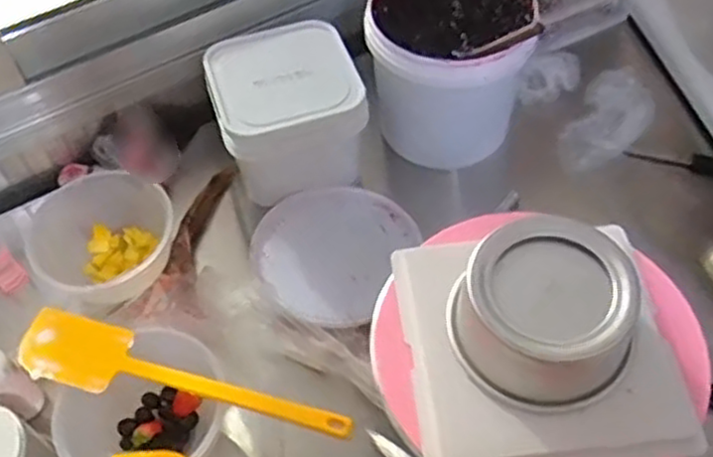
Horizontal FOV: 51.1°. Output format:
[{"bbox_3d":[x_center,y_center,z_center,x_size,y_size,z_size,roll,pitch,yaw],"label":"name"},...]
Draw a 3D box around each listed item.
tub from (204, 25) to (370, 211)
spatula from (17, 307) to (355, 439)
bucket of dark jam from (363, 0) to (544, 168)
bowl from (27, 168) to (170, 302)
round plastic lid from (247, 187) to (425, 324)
[{"bbox_3d":[-0.084,-0.145,0.918,0.171,0.124,0.166,-18,55,-9],"label":"tub"},{"bbox_3d":[-0.164,0.138,0.694,0.331,0.012,0.068,12,56,12],"label":"spatula"},{"bbox_3d":[0.113,-0.199,0.934,0.183,0.214,0.177,-2,54,2],"label":"bucket of dark jam"},{"bbox_3d":[-0.286,0.017,0.861,0.158,0.080,0.163,-2,54,2],"label":"bowl"},{"bbox_3d":[-0.034,0.020,0.873,0.176,0.020,0.182,-2,54,2],"label":"round plastic lid"}]

